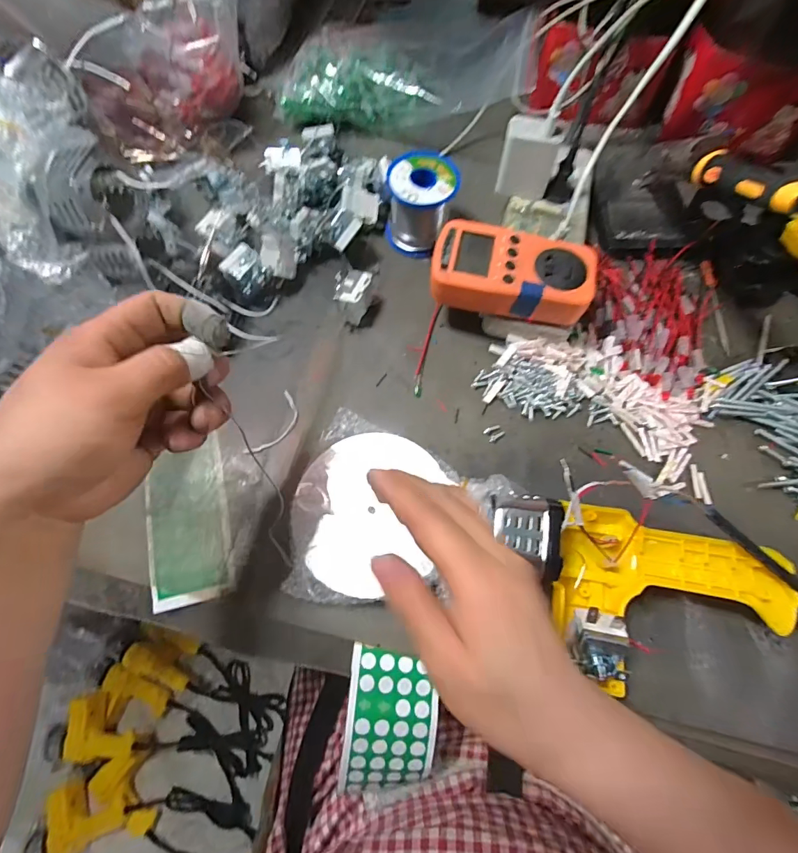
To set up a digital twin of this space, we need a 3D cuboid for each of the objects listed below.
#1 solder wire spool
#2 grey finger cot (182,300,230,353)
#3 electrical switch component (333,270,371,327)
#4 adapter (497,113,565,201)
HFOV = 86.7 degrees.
[{"bbox_3d":[0.020,-0.214,0.406,0.063,0.063,0.060,0,71,0],"label":"solder wire spool"},{"bbox_3d":[-0.097,-0.051,0.213,0.025,0.011,0.015,33,74,11],"label":"grey finger cot"},{"bbox_3d":[-0.041,-0.117,0.386,0.029,0.036,0.042,5,71,2],"label":"electrical switch component"},{"bbox_3d":[0.118,-0.244,0.385,0.048,0.059,0.018,19,72,7],"label":"adapter"}]

